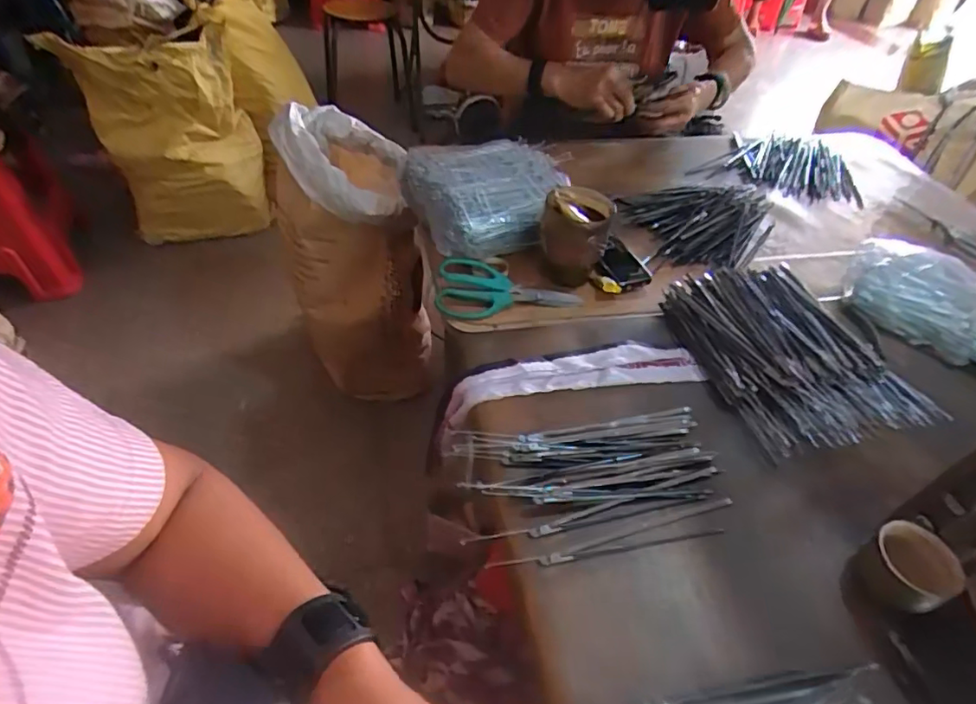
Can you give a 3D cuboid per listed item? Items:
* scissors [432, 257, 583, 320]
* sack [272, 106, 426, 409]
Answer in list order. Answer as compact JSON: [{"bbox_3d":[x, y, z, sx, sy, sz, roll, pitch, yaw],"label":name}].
[{"bbox_3d":[0.026,-0.083,0.694,0.178,0.016,0.091,-1,46,-6],"label":"scissors"},{"bbox_3d":[-0.284,-0.189,1.213,0.265,0.568,0.329,-8,48,-13],"label":"sack"}]

